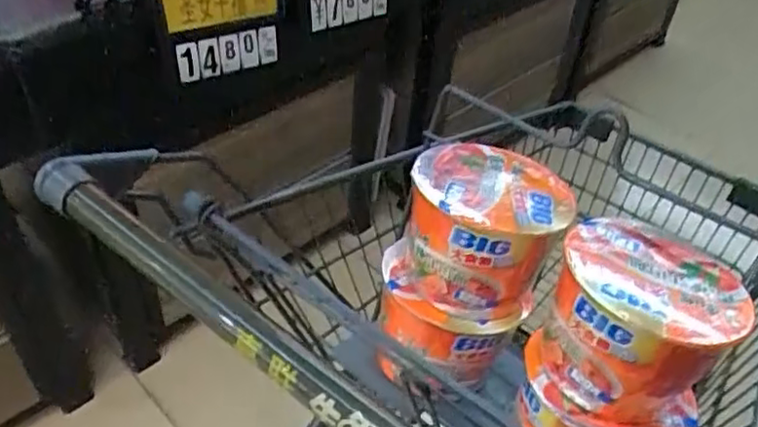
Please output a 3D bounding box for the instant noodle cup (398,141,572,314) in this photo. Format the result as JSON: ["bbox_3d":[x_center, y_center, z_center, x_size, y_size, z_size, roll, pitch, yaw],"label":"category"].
[{"bbox_3d":[0.092,0.007,0.620,0.124,0.103,0.144,15,44,11],"label":"instant noodle cup"}]

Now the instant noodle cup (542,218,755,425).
[{"bbox_3d":[0.210,0.082,0.548,0.131,0.108,0.135,3,43,-2],"label":"instant noodle cup"}]

